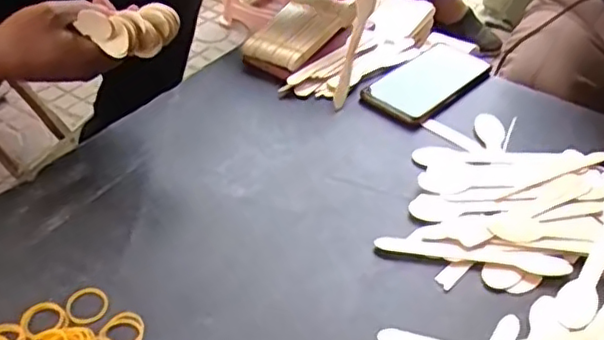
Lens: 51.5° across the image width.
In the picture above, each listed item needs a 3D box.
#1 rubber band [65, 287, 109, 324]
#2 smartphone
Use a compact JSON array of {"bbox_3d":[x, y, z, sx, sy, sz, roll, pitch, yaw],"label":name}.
[{"bbox_3d":[-0.154,0.095,0.448,0.028,0.004,0.032,-12,44,-18],"label":"rubber band"},{"bbox_3d":[0.142,-0.099,0.694,0.154,0.011,0.075,-31,53,-33],"label":"smartphone"}]

